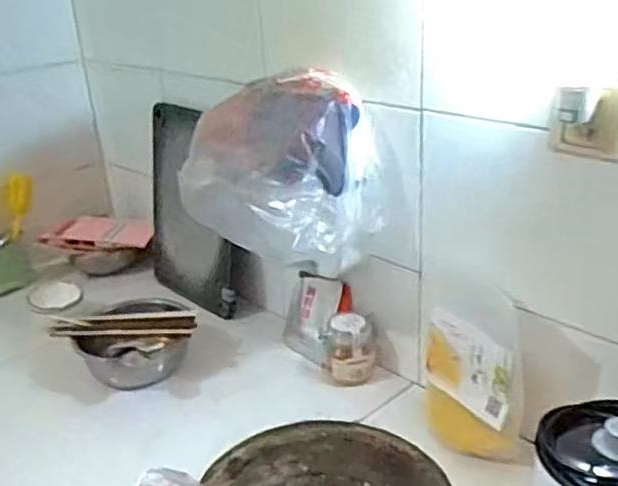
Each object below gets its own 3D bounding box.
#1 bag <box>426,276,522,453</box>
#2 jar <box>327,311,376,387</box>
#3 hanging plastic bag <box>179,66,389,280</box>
[{"bbox_3d":[0.231,0.171,0.947,0.055,0.248,0.176,1,10,-29],"label":"bag"},{"bbox_3d":[0.070,0.174,1.126,0.079,0.101,0.076,-3,24,1],"label":"jar"},{"bbox_3d":[-0.037,-0.095,1.027,0.199,0.283,0.239,-24,31,-38],"label":"hanging plastic bag"}]

